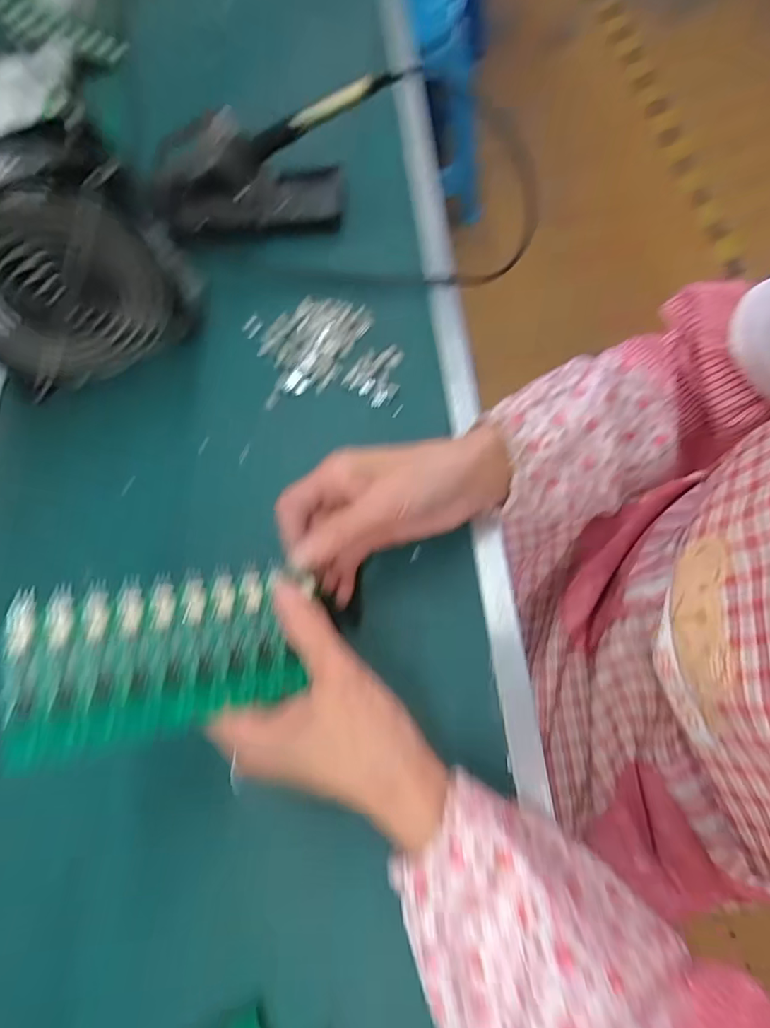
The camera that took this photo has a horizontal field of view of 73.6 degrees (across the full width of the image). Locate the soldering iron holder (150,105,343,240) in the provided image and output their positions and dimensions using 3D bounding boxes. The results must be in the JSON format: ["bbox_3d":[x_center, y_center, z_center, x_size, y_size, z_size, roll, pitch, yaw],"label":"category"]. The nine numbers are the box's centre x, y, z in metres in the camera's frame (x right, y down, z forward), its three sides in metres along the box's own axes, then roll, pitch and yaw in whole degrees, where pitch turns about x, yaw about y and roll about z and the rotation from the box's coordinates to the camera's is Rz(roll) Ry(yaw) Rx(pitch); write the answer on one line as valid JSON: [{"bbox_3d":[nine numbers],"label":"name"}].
[{"bbox_3d":[-0.119,-0.292,0.439,0.153,0.060,0.073,-5,68,3],"label":"soldering iron holder"}]

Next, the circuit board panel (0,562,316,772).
[{"bbox_3d":[-0.101,0.062,0.237,0.120,0.004,0.072,-3,65,-27],"label":"circuit board panel"}]

